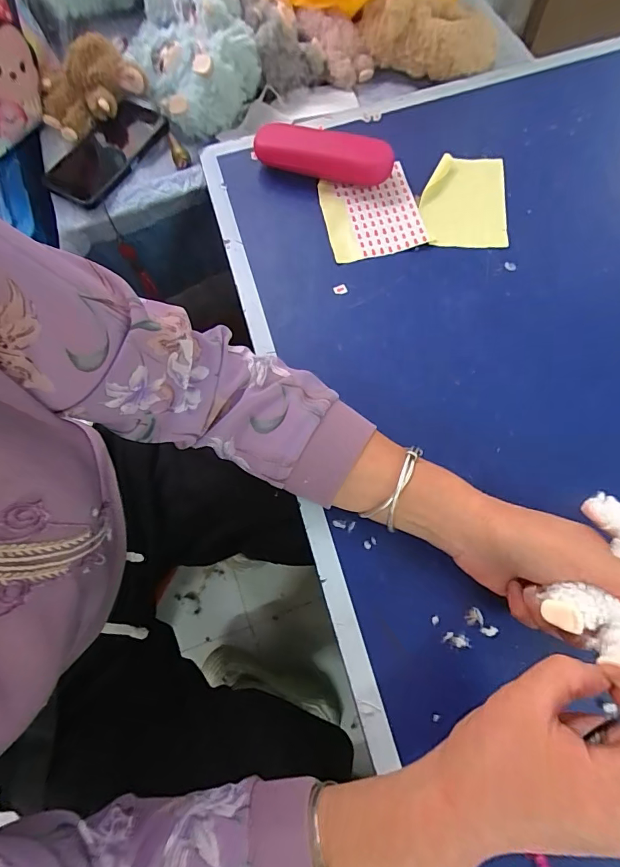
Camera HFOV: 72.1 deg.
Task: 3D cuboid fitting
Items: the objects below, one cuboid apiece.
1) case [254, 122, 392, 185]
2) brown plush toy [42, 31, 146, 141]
[{"bbox_3d":[0.017,-0.306,0.470,0.145,0.037,0.045,13,73,6],"label":"case"},{"bbox_3d":[-0.268,-0.421,0.520,0.127,0.056,0.081,-28,73,-8],"label":"brown plush toy"}]

